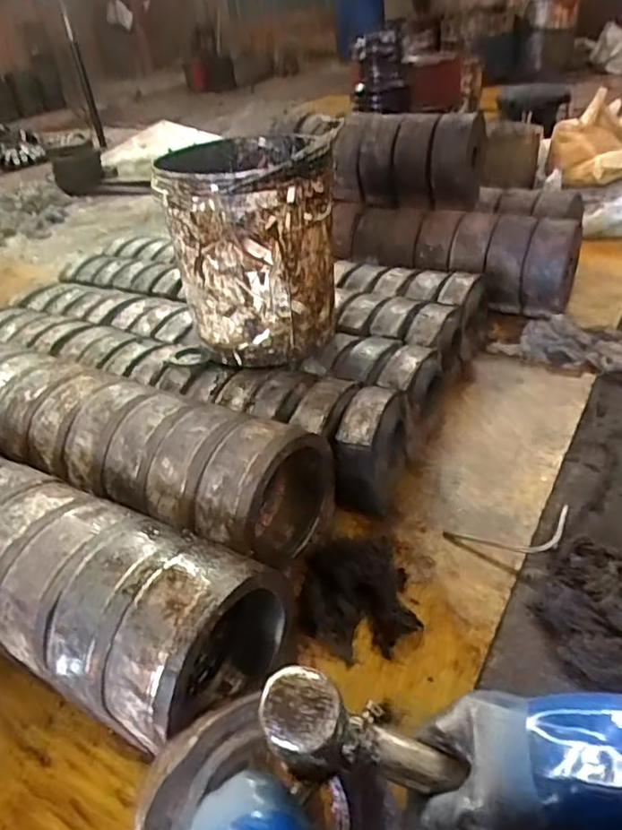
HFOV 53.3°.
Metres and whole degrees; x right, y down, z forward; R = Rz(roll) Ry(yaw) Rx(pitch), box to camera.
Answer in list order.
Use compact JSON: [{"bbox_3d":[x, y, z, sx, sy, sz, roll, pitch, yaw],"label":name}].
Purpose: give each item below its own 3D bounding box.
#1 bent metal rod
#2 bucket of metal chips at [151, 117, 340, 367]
[{"bbox_3d":[0.320,0.194,1.020,0.196,0.024,0.084,-8,32,24],"label":"bent metal rod"},{"bbox_3d":[-0.112,-0.319,1.176,0.290,0.363,0.302,-11,35,-5],"label":"bucket of metal chips"}]

